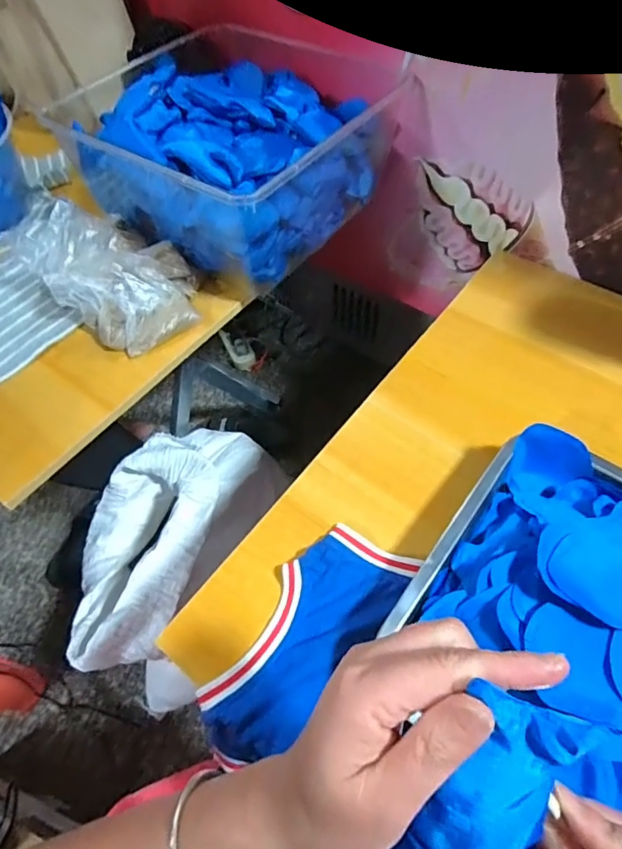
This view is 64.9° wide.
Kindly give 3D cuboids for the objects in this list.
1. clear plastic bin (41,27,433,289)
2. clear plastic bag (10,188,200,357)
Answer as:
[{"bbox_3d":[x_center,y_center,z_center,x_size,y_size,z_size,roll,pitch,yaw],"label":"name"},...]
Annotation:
[{"bbox_3d":[-0.067,-0.341,0.604,0.296,0.122,0.340,30,64,21],"label":"clear plastic bin"},{"bbox_3d":[-0.217,-0.171,0.537,0.203,0.082,0.131,36,67,24],"label":"clear plastic bag"}]

